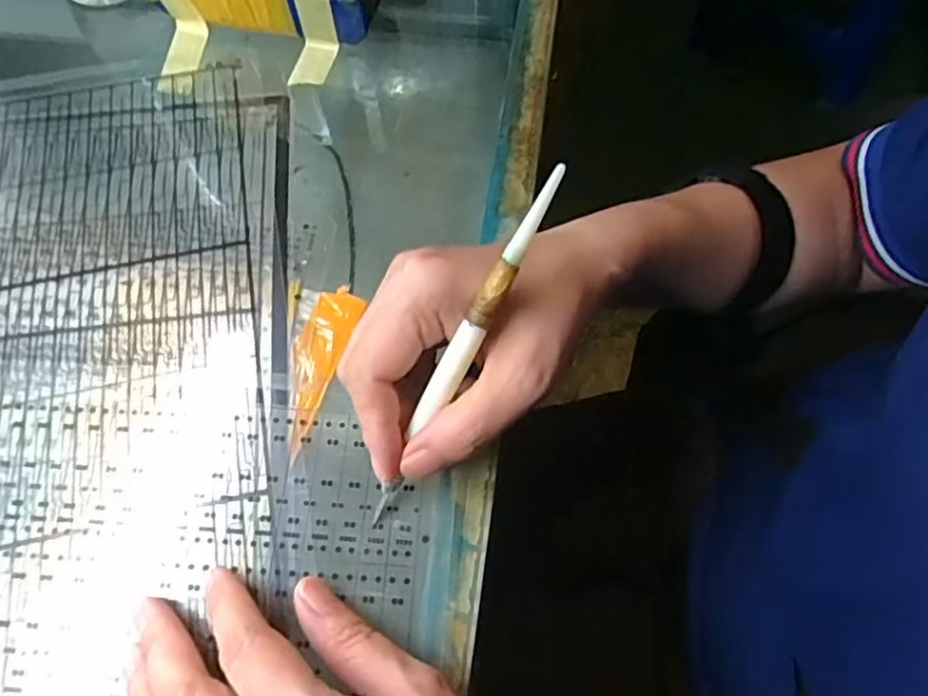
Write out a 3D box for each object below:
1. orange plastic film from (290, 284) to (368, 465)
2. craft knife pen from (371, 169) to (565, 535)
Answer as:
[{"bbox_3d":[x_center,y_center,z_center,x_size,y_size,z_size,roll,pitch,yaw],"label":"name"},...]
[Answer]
[{"bbox_3d":[-0.066,0.007,0.284,0.021,0.004,0.078,13,67,8],"label":"orange plastic film"},{"bbox_3d":[-0.001,0.004,0.237,0.007,0.009,0.152,34,111,16],"label":"craft knife pen"}]

